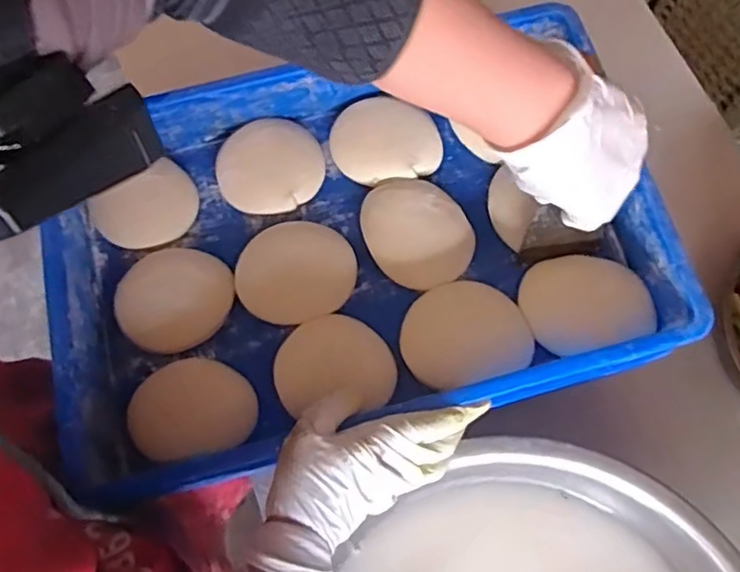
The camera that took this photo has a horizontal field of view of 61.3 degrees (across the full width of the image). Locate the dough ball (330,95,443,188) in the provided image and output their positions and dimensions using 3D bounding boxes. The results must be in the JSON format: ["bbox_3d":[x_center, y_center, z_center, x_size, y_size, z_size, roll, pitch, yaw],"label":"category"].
[{"bbox_3d":[0.013,-0.130,0.555,0.092,0.020,0.080,-13,72,-3],"label":"dough ball"}]

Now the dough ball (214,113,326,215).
[{"bbox_3d":[-0.088,-0.106,0.552,0.090,0.024,0.084,0,72,1],"label":"dough ball"}]

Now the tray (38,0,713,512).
[{"bbox_3d":[-0.014,-0.034,0.507,0.450,0.075,0.297,-15,72,-3],"label":"tray"}]

